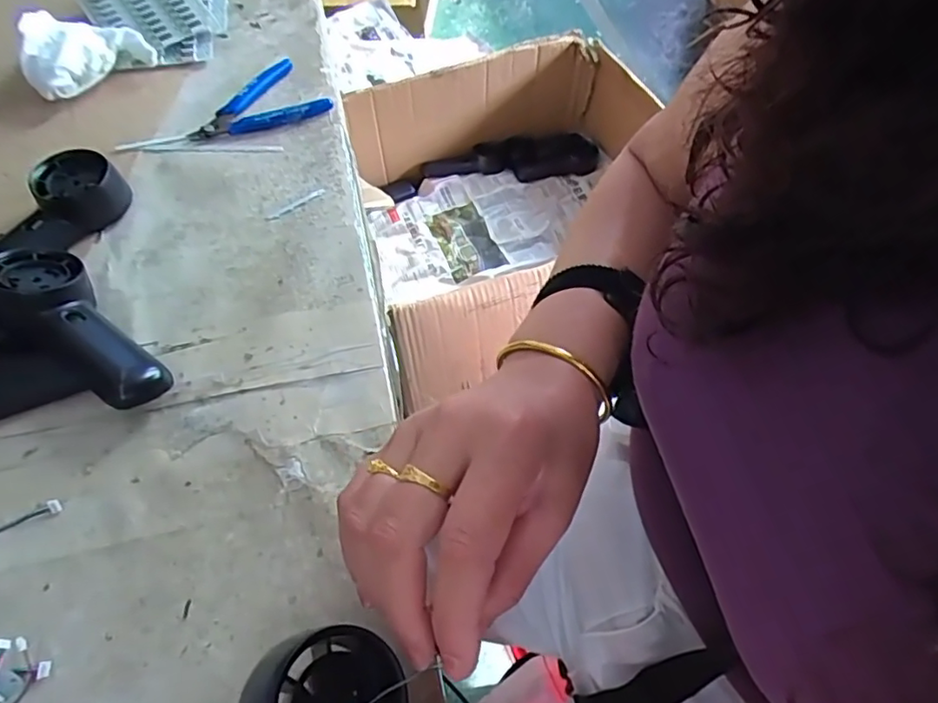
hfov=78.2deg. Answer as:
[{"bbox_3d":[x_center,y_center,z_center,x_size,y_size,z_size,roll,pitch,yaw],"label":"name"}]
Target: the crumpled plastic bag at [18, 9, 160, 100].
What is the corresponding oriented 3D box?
[{"bbox_3d":[-0.343,-0.268,0.515,0.102,0.052,0.062,-33,64,-19],"label":"crumpled plastic bag"}]

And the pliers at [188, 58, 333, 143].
[{"bbox_3d":[-0.190,-0.214,0.510,0.115,0.014,0.075,-36,65,-20],"label":"pliers"}]

